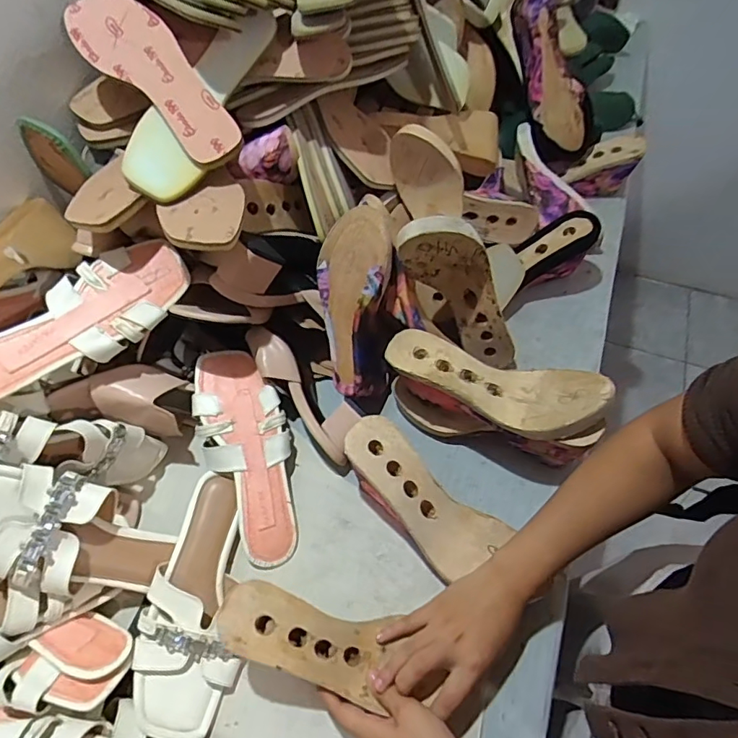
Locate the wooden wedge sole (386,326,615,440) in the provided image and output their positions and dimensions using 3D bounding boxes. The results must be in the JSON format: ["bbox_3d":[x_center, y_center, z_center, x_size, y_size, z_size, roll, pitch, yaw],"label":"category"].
[{"bbox_3d":[0.131,0.010,0.545,0.236,0.046,0.081,19,61,13],"label":"wooden wedge sole"}]

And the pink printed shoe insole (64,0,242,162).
[{"bbox_3d":[-0.223,-0.313,0.528,0.238,0.010,0.079,42,84,4],"label":"pink printed shoe insole"}]

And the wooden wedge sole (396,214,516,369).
[{"bbox_3d":[0.107,-0.089,0.596,0.081,0.236,0.057,-2,52,39],"label":"wooden wedge sole"}]

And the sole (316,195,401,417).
[{"bbox_3d":[-0.012,-0.066,0.591,0.086,0.244,0.078,-2,17,1],"label":"sole"}]

